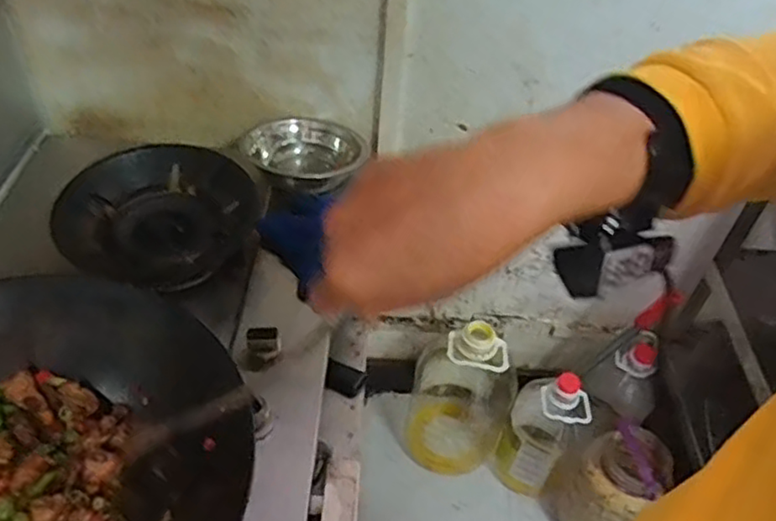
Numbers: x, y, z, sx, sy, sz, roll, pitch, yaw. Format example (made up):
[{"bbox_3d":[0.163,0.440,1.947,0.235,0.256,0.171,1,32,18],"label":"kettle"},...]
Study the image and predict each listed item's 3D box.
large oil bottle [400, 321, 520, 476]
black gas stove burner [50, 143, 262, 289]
[{"bbox_3d":[0.154,0.279,1.429,0.215,0.439,0.197,7,44,4],"label":"large oil bottle"},{"bbox_3d":[-0.316,-0.064,0.911,0.215,0.094,0.263,36,53,29],"label":"black gas stove burner"}]

